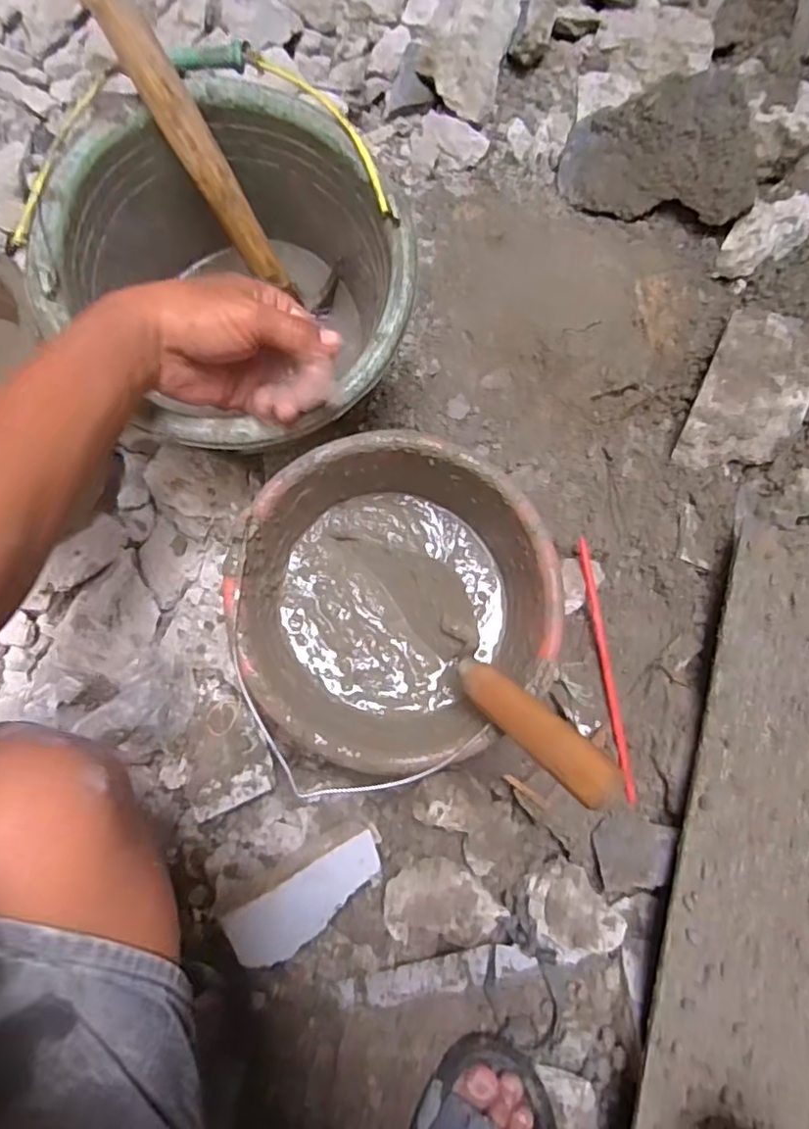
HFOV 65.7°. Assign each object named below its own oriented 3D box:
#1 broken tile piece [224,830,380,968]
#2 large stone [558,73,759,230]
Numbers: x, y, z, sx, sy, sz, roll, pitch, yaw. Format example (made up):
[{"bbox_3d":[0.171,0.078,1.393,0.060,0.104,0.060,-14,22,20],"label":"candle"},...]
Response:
[{"bbox_3d":[-0.082,0.297,0.553,0.138,0.008,0.056,-27,96,-19],"label":"broken tile piece"},{"bbox_3d":[0.278,-0.447,0.675,0.193,0.088,0.104,13,79,3],"label":"large stone"}]

